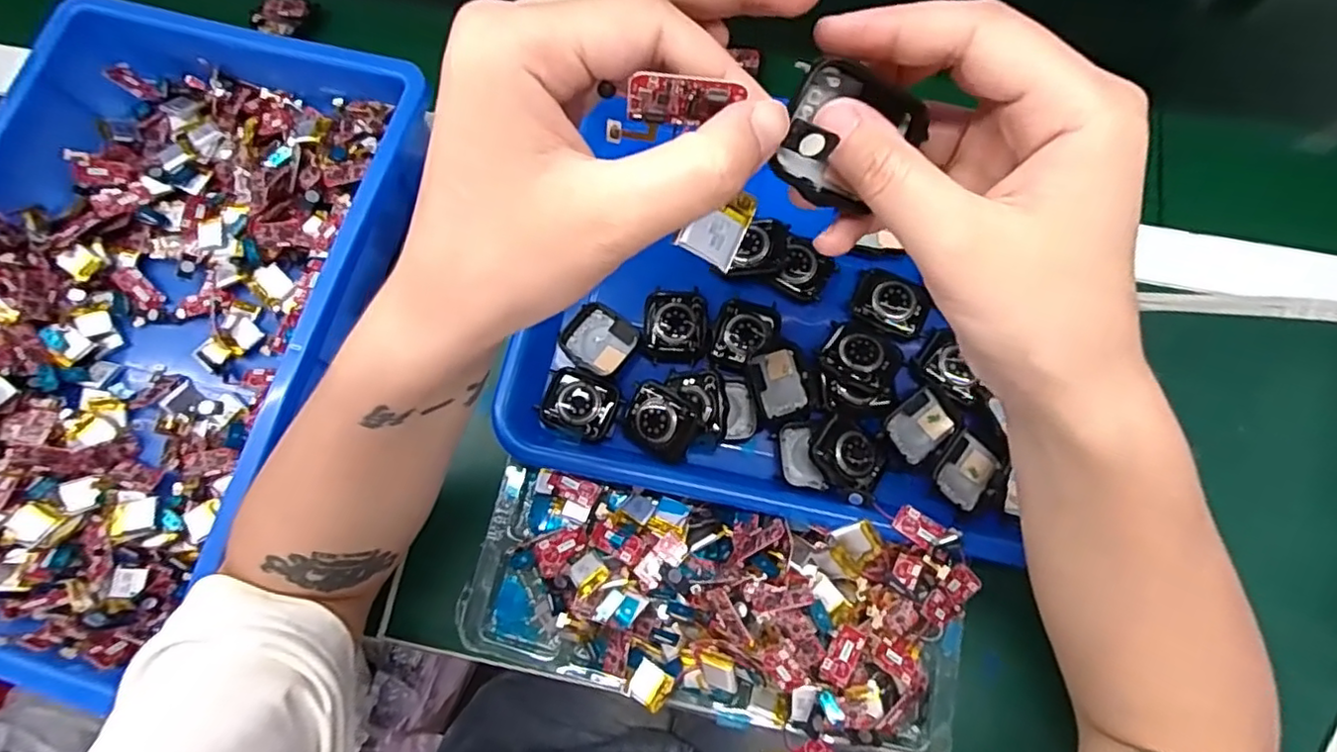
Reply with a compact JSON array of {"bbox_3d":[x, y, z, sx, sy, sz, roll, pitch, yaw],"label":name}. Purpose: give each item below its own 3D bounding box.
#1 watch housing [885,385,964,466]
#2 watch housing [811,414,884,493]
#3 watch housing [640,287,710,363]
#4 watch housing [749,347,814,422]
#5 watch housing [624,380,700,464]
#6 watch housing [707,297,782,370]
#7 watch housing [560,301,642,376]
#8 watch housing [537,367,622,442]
[{"bbox_3d":[0.140,0.027,0.346,0.040,0.004,0.033,-42,94,-10],"label":"watch housing"},{"bbox_3d":[0.097,0.041,0.332,0.039,0.008,0.034,27,77,9],"label":"watch housing"},{"bbox_3d":[0.004,-0.032,0.360,0.036,0.004,0.042,1,74,2],"label":"watch housing"},{"bbox_3d":[0.063,0.004,0.352,0.034,0.005,0.039,-15,86,-19],"label":"watch housing"},{"bbox_3d":[-0.004,0.025,0.341,0.041,0.012,0.030,34,78,10],"label":"watch housing"},{"bbox_3d":[0.044,-0.025,0.356,0.036,0.007,0.042,17,75,7],"label":"watch housing"},{"bbox_3d":[-0.040,-0.020,0.365,0.042,0.010,0.037,30,77,10],"label":"watch housing"},{"bbox_3d":[-0.051,0.016,0.355,0.044,0.012,0.035,21,76,8],"label":"watch housing"}]

